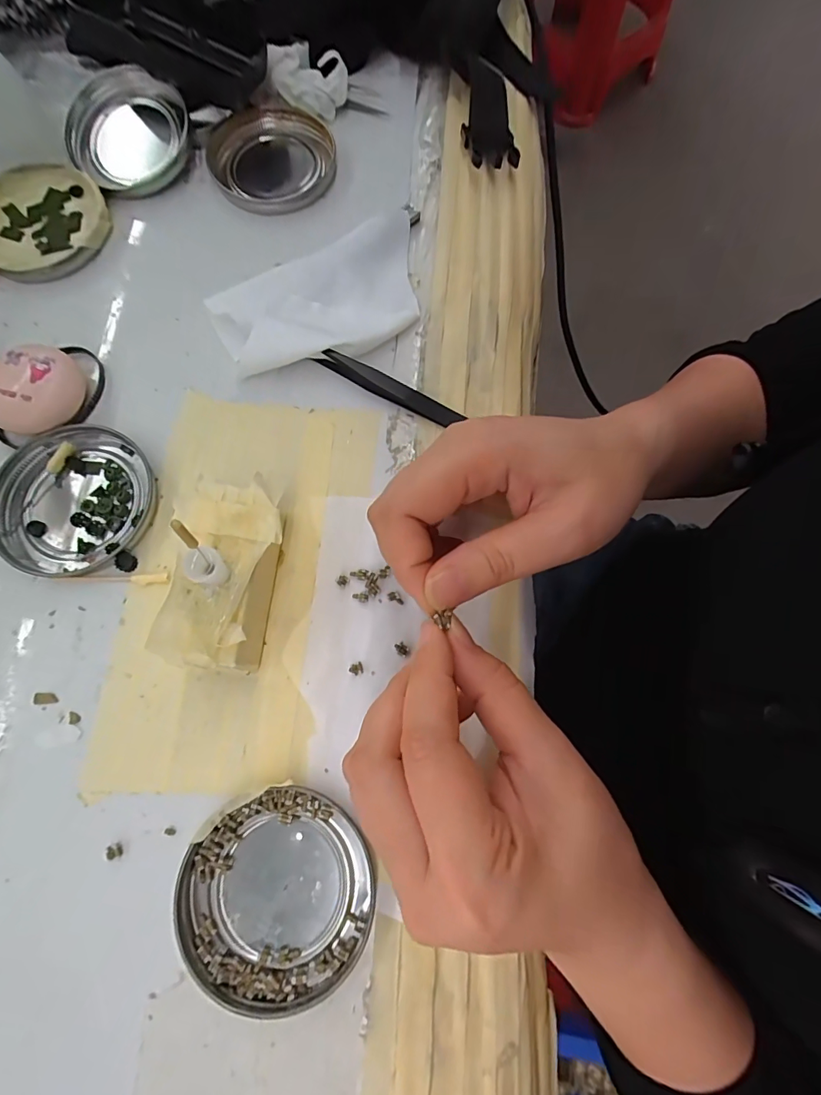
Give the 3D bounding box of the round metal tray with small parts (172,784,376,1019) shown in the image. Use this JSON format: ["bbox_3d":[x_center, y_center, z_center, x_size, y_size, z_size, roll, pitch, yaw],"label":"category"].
[{"bbox_3d":[-0.055,0.146,0.192,0.077,0.008,0.076,0,75,-1],"label":"round metal tray with small parts"}]

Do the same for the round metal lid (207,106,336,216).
[{"bbox_3d":[-0.088,-0.247,0.291,0.074,0.011,0.075,0,75,-1],"label":"round metal lid"}]

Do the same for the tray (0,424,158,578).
[{"bbox_3d":[-0.173,-0.025,0.235,0.079,0.008,0.077,0,75,-1],"label":"tray"}]

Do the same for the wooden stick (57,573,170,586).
[{"bbox_3d":[-0.147,0.016,0.226,0.054,0.004,0.006,0,75,-1],"label":"wooden stick"}]

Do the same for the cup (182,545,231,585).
[{"bbox_3d":[-0.083,0.008,0.188,0.013,0.019,0.014,0,75,0],"label":"cup"}]

